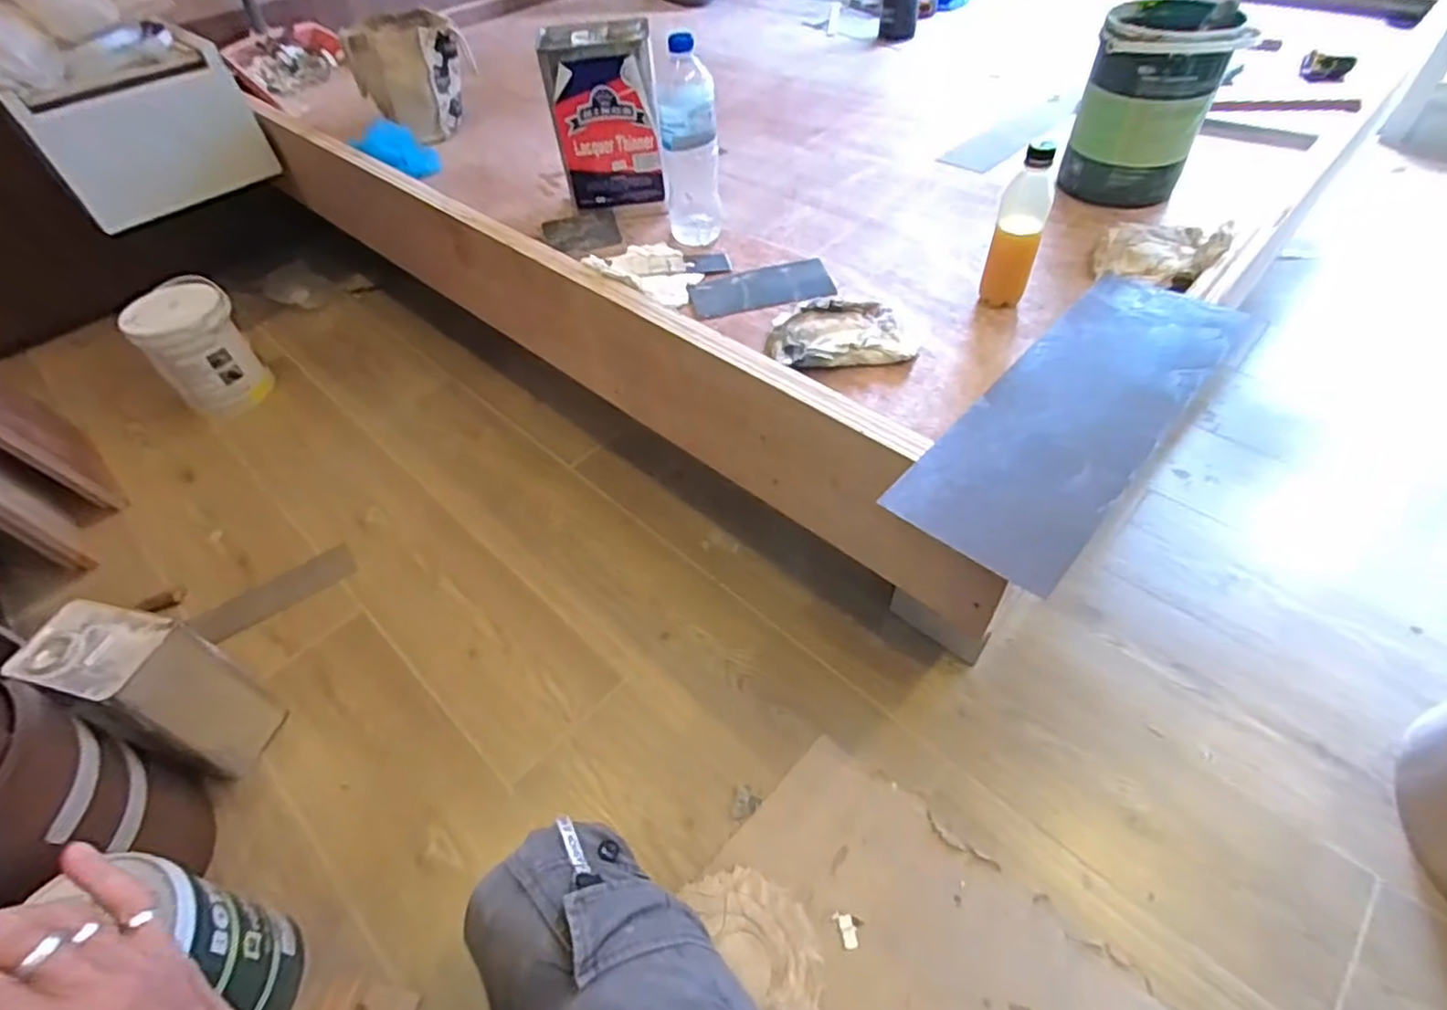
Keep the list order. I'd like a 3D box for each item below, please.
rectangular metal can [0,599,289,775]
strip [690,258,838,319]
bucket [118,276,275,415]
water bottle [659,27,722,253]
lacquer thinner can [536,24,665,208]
[{"bbox_3d":[-0.709,0.239,0.846,0.173,0.237,0.112,10,52,14],"label":"rectangular metal can"},{"bbox_3d":[0.051,-0.294,0.907,0.190,0.010,0.091,-14,50,-8],"label":"strip"},{"bbox_3d":[-1.081,-0.326,1.382,0.176,0.223,0.174,-3,50,3],"label":"bucket"},{"bbox_3d":[-0.044,-0.492,0.922,0.087,0.240,0.080,-6,49,-1],"label":"water bottle"},{"bbox_3d":[-0.173,-0.570,1.000,0.150,0.225,0.107,-6,49,-1],"label":"lacquer thinner can"}]

